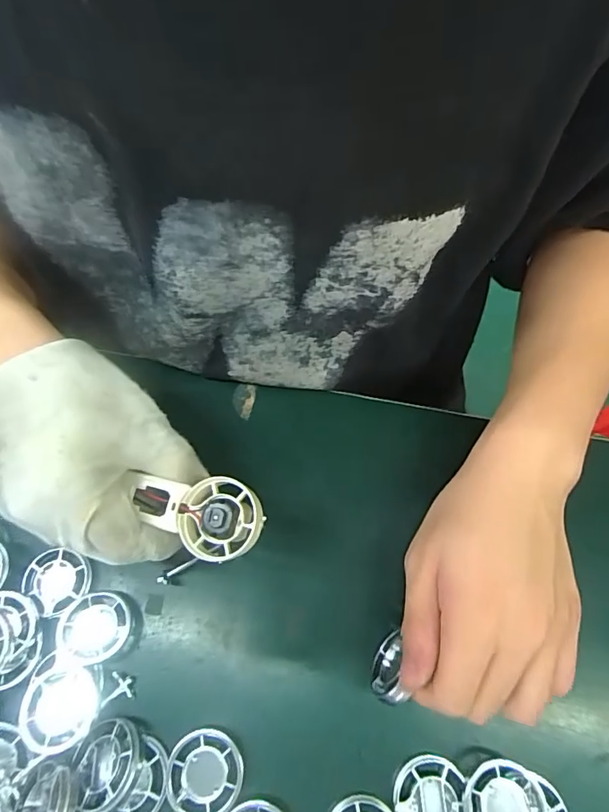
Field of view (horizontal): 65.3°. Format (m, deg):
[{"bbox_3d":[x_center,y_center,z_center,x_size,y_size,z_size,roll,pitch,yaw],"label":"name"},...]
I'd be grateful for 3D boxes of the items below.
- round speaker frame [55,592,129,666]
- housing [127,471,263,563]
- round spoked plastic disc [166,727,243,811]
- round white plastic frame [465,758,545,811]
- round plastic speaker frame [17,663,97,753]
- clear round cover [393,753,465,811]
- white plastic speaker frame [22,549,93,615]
[{"bbox_3d":[-0.120,0.127,0.273,0.037,0.010,0.036,0,66,1],"label":"round speaker frame"},{"bbox_3d":[-0.053,0.052,0.233,0.066,0.015,0.037,13,63,11],"label":"housing"},{"bbox_3d":[-0.051,0.188,0.243,0.037,0.004,0.037,-4,66,-1],"label":"round spoked plastic disc"},{"bbox_3d":[0.098,0.197,0.232,0.037,0.011,0.038,0,66,1],"label":"round white plastic frame"},{"bbox_3d":[-0.129,0.159,0.251,0.036,0.010,0.038,0,66,1],"label":"round plastic speaker frame"},{"bbox_3d":[0.062,0.199,0.237,0.034,0.007,0.038,4,66,3],"label":"clear round cover"},{"bbox_3d":[-0.148,0.102,0.280,0.038,0.010,0.033,36,72,15],"label":"white plastic speaker frame"}]

